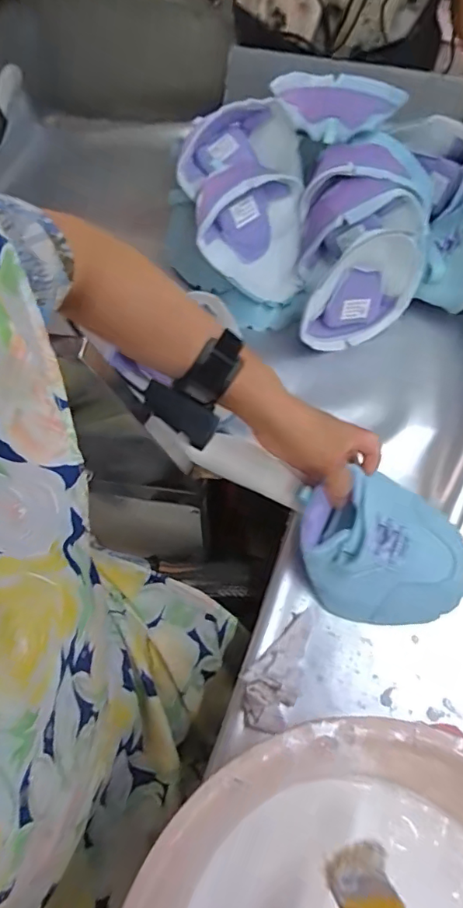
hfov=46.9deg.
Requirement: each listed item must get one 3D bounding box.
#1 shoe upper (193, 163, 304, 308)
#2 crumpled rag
[{"bbox_3d":[0.031,-0.270,0.658,0.065,0.159,0.141,31,101,56],"label":"shoe upper"},{"bbox_3d":[0.042,0.182,0.458,0.045,0.032,0.105,21,61,21],"label":"crumpled rag"}]

